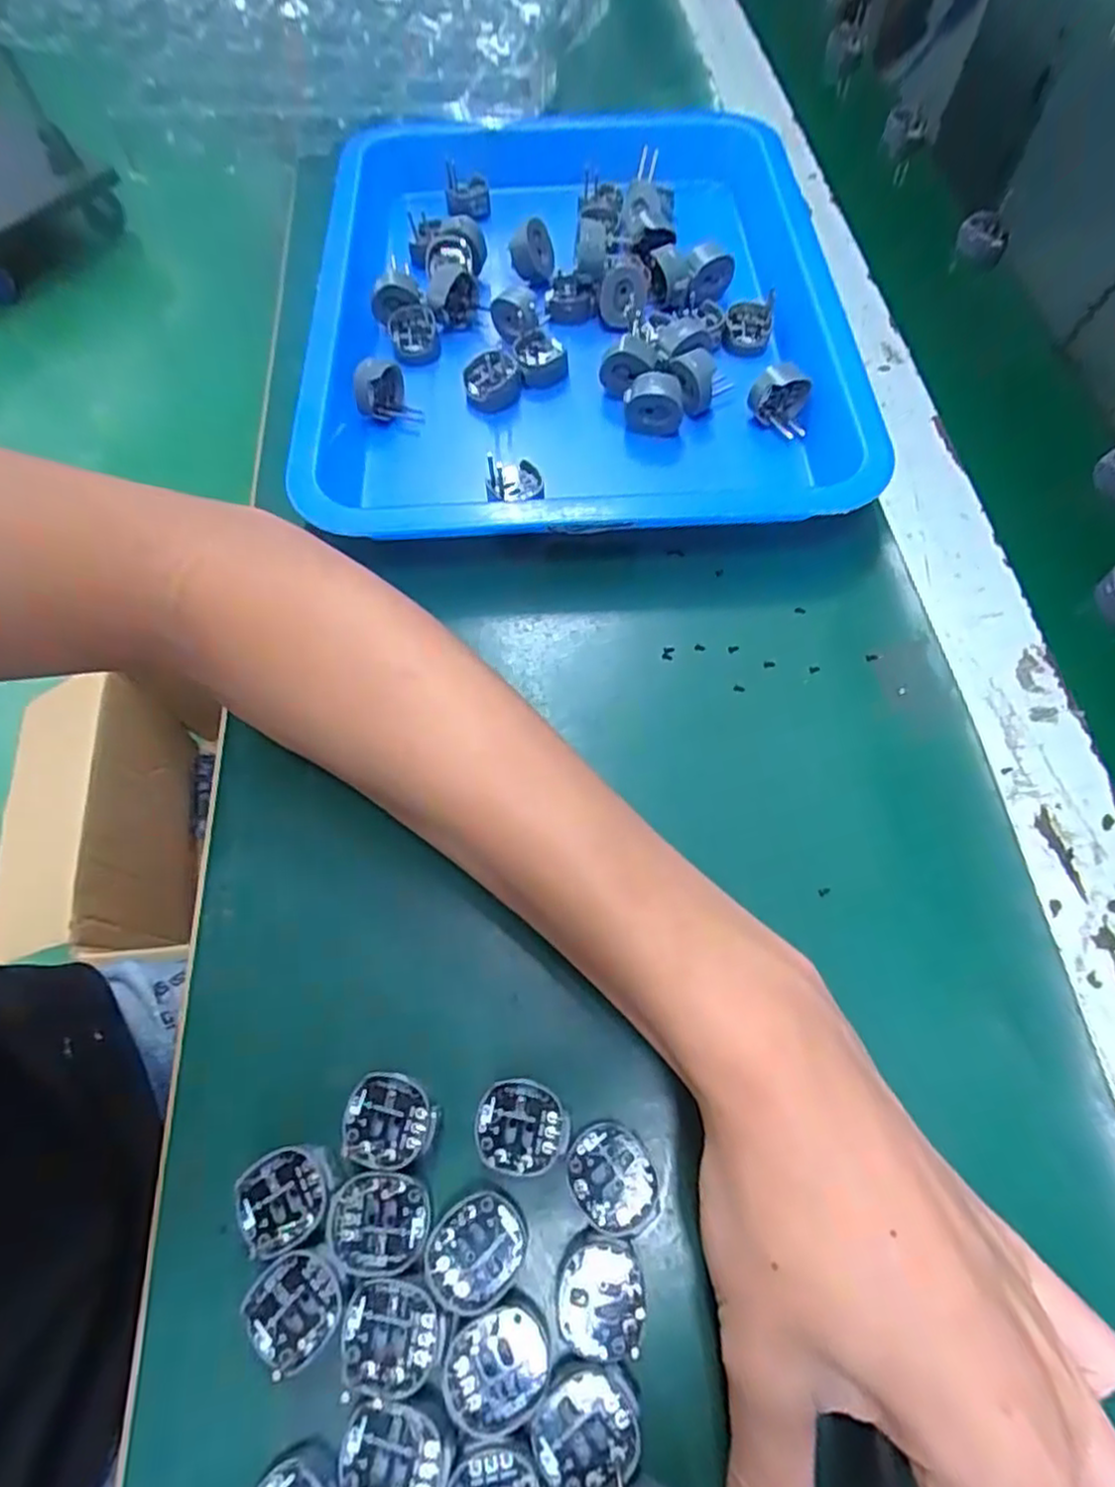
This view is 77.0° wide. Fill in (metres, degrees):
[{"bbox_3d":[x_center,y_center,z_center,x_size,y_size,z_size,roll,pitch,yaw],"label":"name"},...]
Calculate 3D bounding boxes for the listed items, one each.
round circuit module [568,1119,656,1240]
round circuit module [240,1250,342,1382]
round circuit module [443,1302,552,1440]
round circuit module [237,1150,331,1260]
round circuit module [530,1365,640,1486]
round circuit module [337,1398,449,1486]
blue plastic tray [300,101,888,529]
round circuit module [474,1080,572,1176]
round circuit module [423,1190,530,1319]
[{"bbox_3d":[0.016,0.127,0.205,0.024,0.004,0.028,-9,63,-5],"label":"round circuit module"},{"bbox_3d":[-0.072,0.155,0.191,0.025,0.004,0.024,0,63,0],"label":"round circuit module"},{"bbox_3d":[-0.016,0.166,0.186,0.028,0.004,0.025,-35,68,-16],"label":"round circuit module"},{"bbox_3d":[-0.080,0.132,0.203,0.025,0.004,0.024,0,63,0],"label":"round circuit module"},{"bbox_3d":[0.008,0.177,0.180,0.025,0.004,0.027,0,63,0],"label":"round circuit module"},{"bbox_3d":[-0.042,0.183,0.177,0.027,0.004,0.024,15,64,8],"label":"round circuit module"},{"bbox_3d":[0.010,-0.234,0.373,0.277,0.034,0.329,2,63,2],"label":"blue plastic tray"},{"bbox_3d":[-0.011,0.115,0.211,0.027,0.004,0.025,-8,63,-4],"label":"round circuit module"},{"bbox_3d":[-0.023,0.143,0.197,0.024,0.004,0.029,40,70,18],"label":"round circuit module"}]

